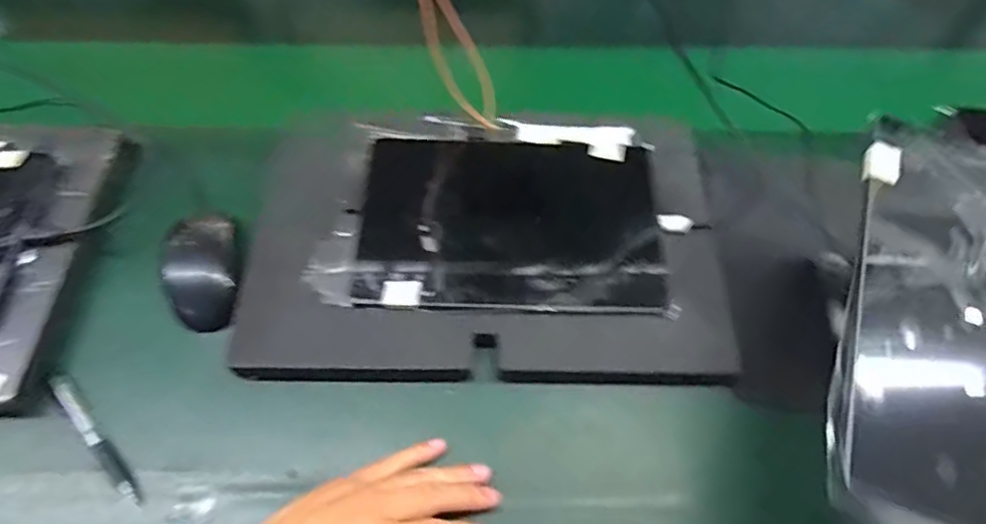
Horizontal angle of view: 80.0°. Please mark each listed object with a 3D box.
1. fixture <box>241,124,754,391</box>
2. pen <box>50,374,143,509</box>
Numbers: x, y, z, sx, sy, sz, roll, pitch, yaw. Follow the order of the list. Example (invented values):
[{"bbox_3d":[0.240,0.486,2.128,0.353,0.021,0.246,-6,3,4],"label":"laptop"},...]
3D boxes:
[{"bbox_3d":[-0.006,-0.025,0.499,0.380,0.030,0.242,1,58,-1],"label":"fixture"},{"bbox_3d":[-0.284,0.125,0.418,0.013,0.012,0.115,-38,66,-23],"label":"pen"}]

